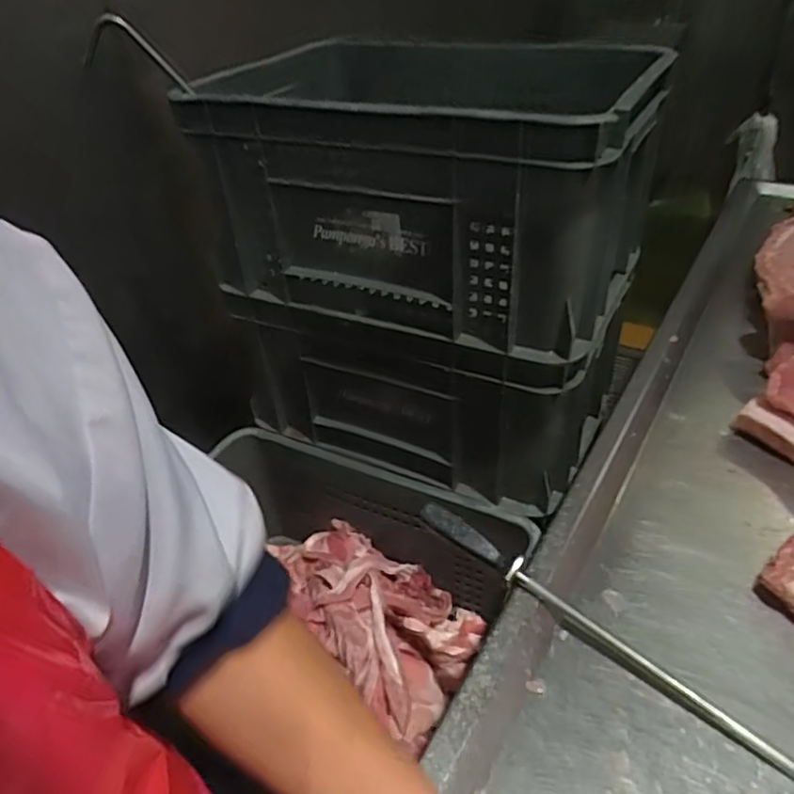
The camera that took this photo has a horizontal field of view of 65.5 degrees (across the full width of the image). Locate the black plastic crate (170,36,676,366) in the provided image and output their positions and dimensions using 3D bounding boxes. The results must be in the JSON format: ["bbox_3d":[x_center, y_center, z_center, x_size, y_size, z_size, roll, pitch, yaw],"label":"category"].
[{"bbox_3d":[0.025,-0.246,0.752,0.496,0.249,0.303,12,41,20],"label":"black plastic crate"}]

